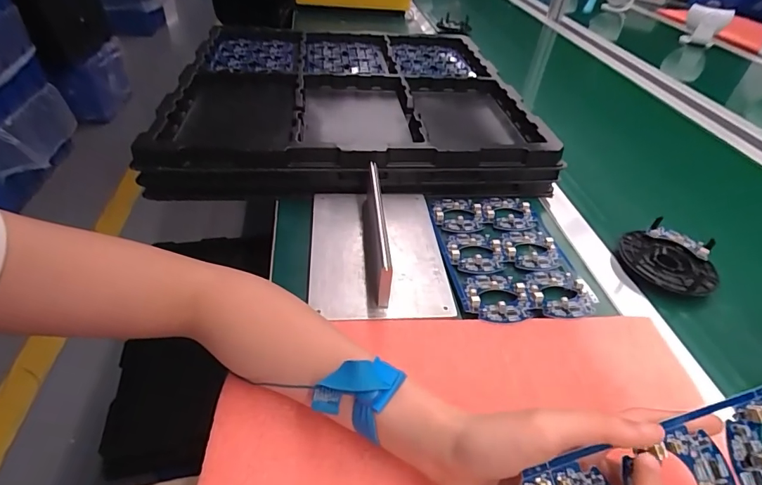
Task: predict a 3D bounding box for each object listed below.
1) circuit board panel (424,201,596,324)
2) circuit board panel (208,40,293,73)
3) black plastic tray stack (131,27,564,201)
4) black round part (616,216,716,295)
[{"bbox_3d":[0.140,0.006,0.473,0.141,0.008,0.200,0,42,-6],"label":"circuit board panel"},{"bbox_3d":[-0.235,-0.342,0.769,0.142,0.015,0.143,-4,42,-11],"label":"circuit board panel"},{"bbox_3d":[-0.048,-0.248,0.700,0.520,0.066,0.497,0,42,-7],"label":"black plastic tray stack"},{"bbox_3d":[0.324,0.020,0.473,0.098,0.036,0.098,3,42,-3],"label":"black round part"}]

